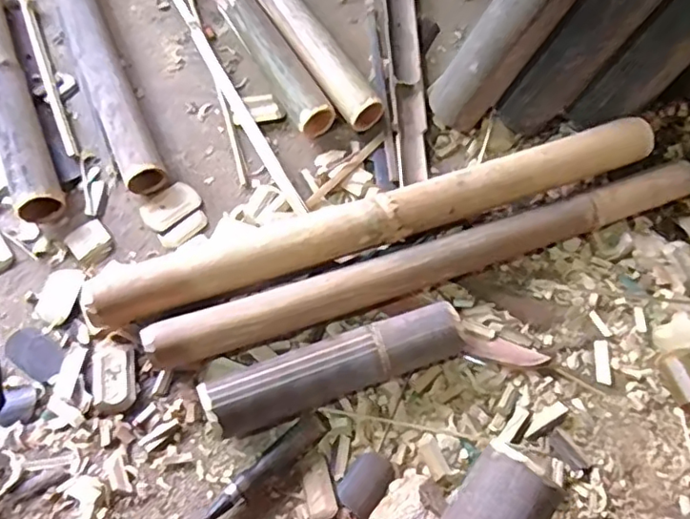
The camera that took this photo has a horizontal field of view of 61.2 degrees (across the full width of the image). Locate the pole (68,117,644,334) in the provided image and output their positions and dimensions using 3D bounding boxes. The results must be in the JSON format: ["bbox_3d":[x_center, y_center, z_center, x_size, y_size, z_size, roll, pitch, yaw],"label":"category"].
[{"bbox_3d":[0.045,-0.052,0.637,0.649,0.044,0.059,-17,67,-10],"label":"pole"}]

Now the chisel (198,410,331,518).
[{"bbox_3d":[-0.111,0.229,0.549,0.238,0.022,0.025,-38,71,-18],"label":"chisel"}]

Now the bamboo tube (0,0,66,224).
[{"bbox_3d":[-0.479,-0.317,0.781,0.059,0.060,0.639,-22,67,-12],"label":"bamboo tube"}]

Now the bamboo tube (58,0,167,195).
[{"bbox_3d":[-0.369,-0.350,0.801,0.052,0.060,0.630,-22,67,-12],"label":"bamboo tube"}]

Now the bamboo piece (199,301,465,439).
[{"bbox_3d":[-0.006,0.111,0.590,0.256,0.062,0.054,-19,66,-11],"label":"bamboo piece"}]

